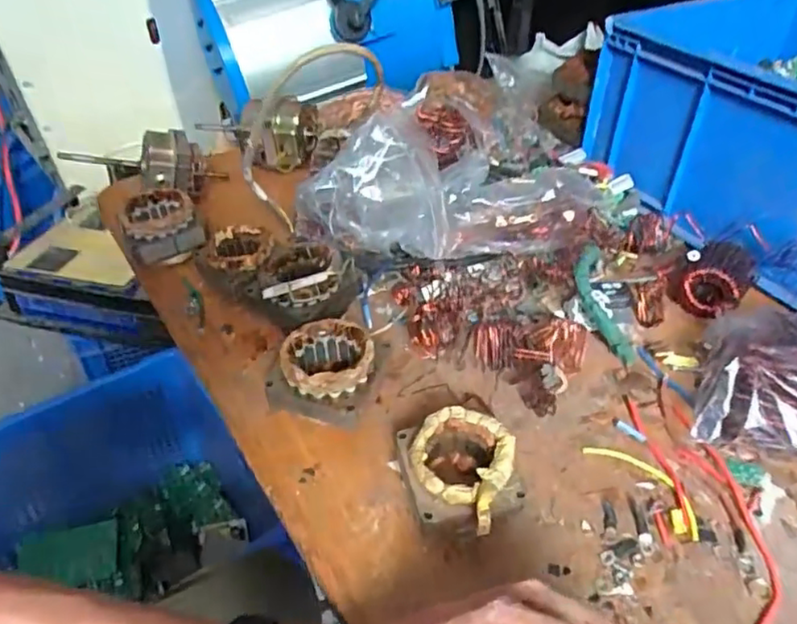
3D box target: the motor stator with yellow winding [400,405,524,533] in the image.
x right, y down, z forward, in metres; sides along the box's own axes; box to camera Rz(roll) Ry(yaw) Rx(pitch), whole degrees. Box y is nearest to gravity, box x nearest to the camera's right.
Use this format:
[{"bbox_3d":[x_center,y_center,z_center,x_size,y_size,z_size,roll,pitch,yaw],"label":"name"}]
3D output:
[{"bbox_3d":[0.042,0.115,0.413,0.071,0.055,0.088,-10,42,-13],"label":"motor stator with yellow winding"}]

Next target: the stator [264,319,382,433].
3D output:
[{"bbox_3d":[-0.060,0.052,0.490,0.086,0.062,0.080,13,42,13],"label":"stator"}]

